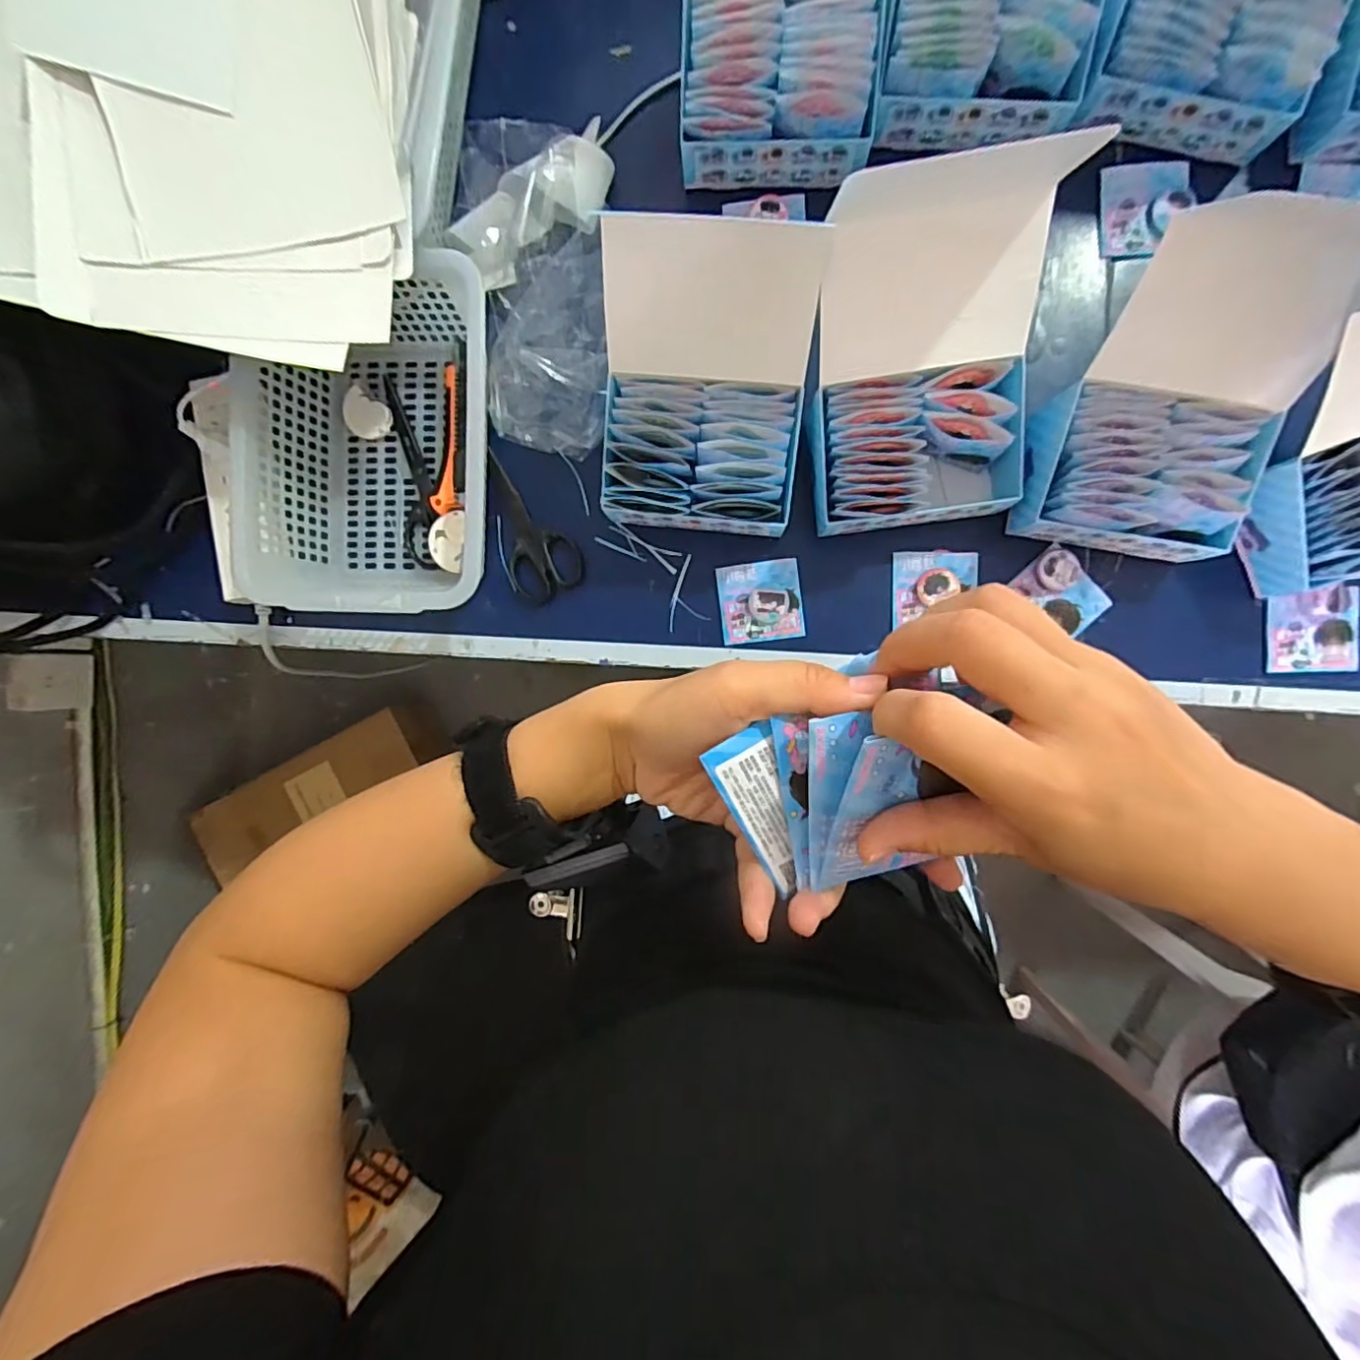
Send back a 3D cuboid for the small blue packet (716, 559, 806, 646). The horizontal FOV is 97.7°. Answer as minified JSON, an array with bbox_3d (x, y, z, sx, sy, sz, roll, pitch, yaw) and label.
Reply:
[{"bbox_3d":[0.069,-0.067,0.505,0.069,0.009,0.067,-7,92,4],"label":"small blue packet"}]

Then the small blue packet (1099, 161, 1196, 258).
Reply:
[{"bbox_3d":[0.373,-0.378,0.474,0.065,0.007,0.070,-3,92,4],"label":"small blue packet"}]

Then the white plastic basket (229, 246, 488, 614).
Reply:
[{"bbox_3d":[-0.242,-0.186,0.487,0.198,0.085,0.261,0,93,4],"label":"white plastic basket"}]

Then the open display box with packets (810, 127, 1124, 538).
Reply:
[{"bbox_3d":[0.178,-0.214,0.430,0.156,0.128,0.188,-3,92,4],"label":"open display box with packets"}]

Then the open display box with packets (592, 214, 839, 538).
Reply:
[{"bbox_3d":[0.019,-0.218,0.446,0.149,0.118,0.190,6,93,4],"label":"open display box with packets"}]

